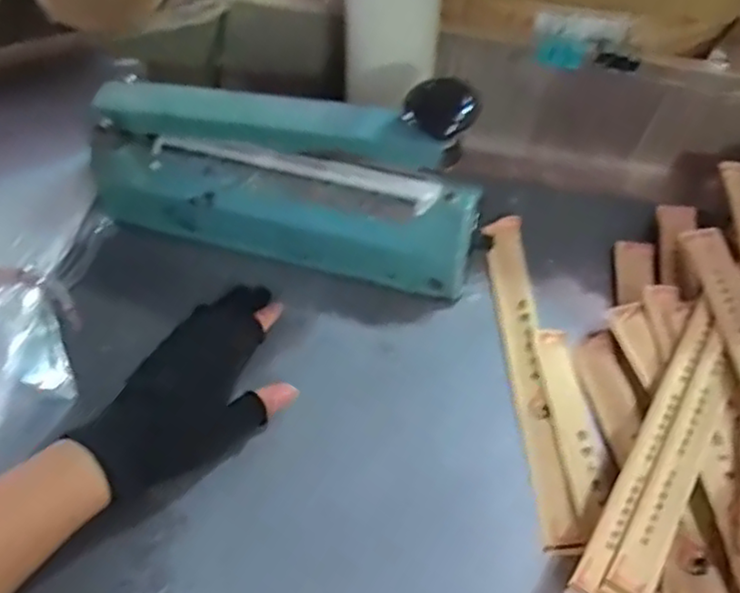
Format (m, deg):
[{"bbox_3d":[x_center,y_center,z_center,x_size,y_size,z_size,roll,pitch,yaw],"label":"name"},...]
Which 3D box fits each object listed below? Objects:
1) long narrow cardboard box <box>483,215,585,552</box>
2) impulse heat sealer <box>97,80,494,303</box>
[{"bbox_3d":[0.119,0.054,0.499,0.027,0.010,0.254,-4,63,-1],"label":"long narrow cardboard box"},{"bbox_3d":[-0.065,-0.090,0.489,0.298,0.162,0.072,13,64,7],"label":"impulse heat sealer"}]

